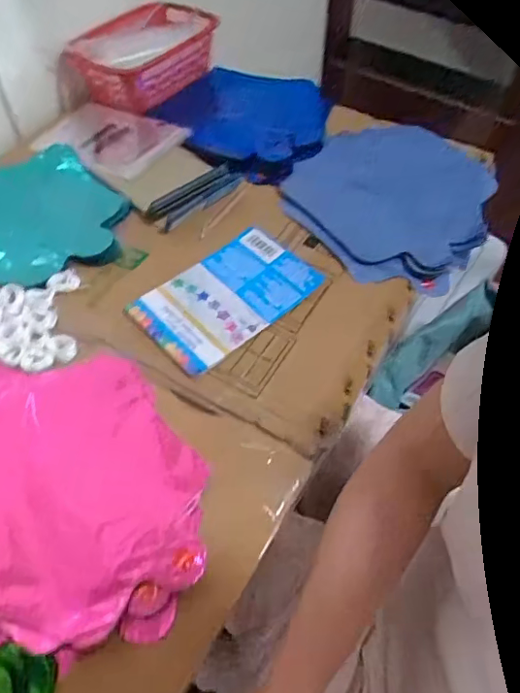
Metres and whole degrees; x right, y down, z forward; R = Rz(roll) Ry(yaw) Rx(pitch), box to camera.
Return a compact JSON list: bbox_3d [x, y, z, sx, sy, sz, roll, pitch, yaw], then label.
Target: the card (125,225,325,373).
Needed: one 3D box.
[{"bbox_3d":[-0.035,-0.056,0.581,0.114,0.011,0.189,40,60,20],"label":"card"}]

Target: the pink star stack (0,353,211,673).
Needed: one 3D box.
[{"bbox_3d":[-0.173,0.117,0.442,0.230,0.012,0.265,-32,61,-22],"label":"pink star stack"}]

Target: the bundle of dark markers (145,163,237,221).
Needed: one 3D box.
[{"bbox_3d":[-0.083,-0.192,0.668,0.134,0.012,0.019,-36,62,-24],"label":"bundle of dark markers"}]

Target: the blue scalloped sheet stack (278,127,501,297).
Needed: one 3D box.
[{"bbox_3d":[0.166,-0.193,0.709,0.245,0.047,0.304,24,57,16],"label":"blue scalloped sheet stack"}]

